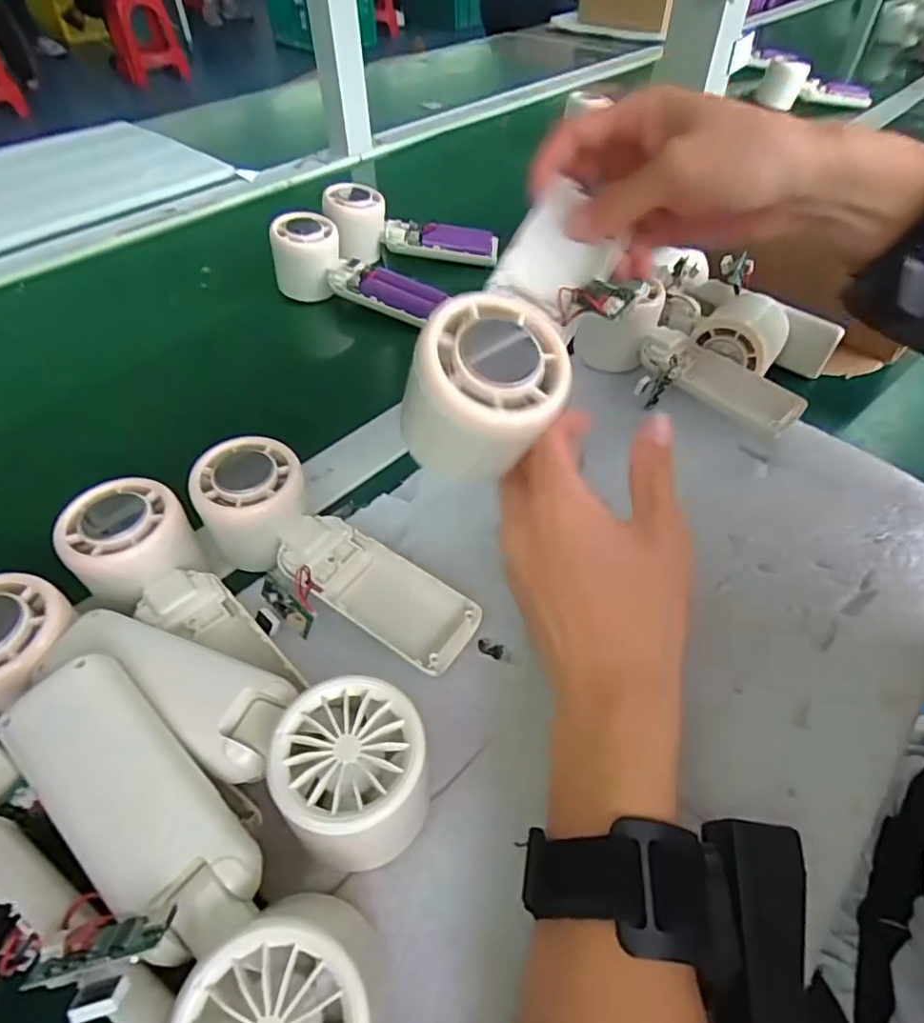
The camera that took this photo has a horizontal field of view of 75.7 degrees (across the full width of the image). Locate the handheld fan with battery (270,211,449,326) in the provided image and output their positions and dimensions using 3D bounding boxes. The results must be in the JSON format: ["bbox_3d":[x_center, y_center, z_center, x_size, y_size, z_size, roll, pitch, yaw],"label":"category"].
[{"bbox_3d":[-0.085,-0.203,0.503,0.153,0.056,0.045,19,51,16],"label":"handheld fan with battery"}]

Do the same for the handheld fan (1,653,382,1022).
[{"bbox_3d":[-0.093,0.124,0.199,0.165,0.054,0.062,36,58,27],"label":"handheld fan"}]

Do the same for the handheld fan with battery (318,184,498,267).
[{"bbox_3d":[-0.046,-0.260,0.552,0.154,0.059,0.039,5,49,4],"label":"handheld fan with battery"}]

